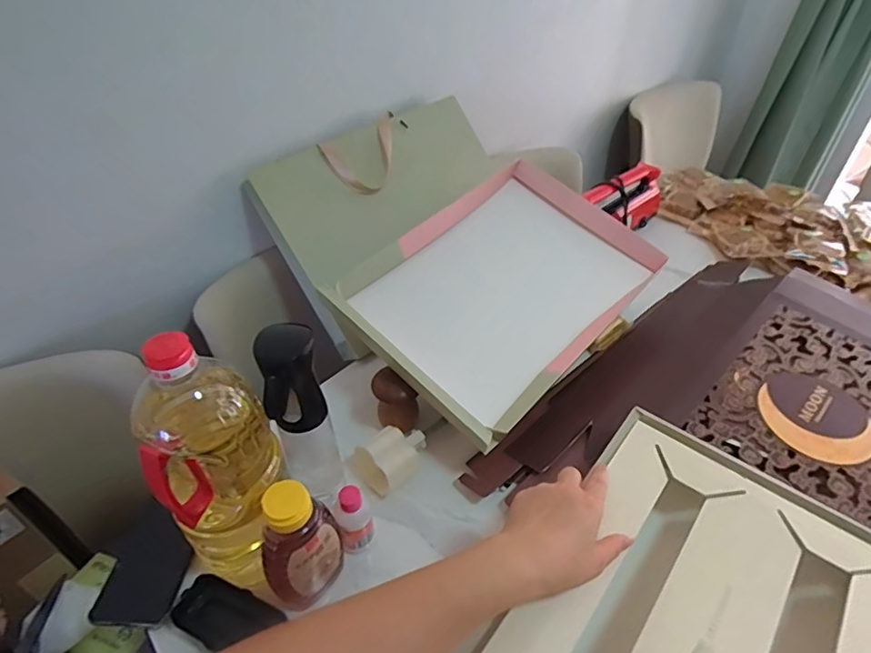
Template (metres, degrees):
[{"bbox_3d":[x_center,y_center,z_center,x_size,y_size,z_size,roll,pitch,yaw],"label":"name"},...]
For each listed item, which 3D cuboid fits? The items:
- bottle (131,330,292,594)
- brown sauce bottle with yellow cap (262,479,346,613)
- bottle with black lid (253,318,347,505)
[{"bbox_3d":[-0.196,0.126,0.470,0.107,0.270,0.106,-28,49,-28],"label":"bottle"},{"bbox_3d":[-0.126,0.209,0.487,0.063,0.149,0.060,-4,42,-4],"label":"brown sauce bottle with yellow cap"},{"bbox_3d":[-0.135,0.099,0.531,0.058,0.229,0.060,-14,44,-15],"label":"bottle with black lid"}]

